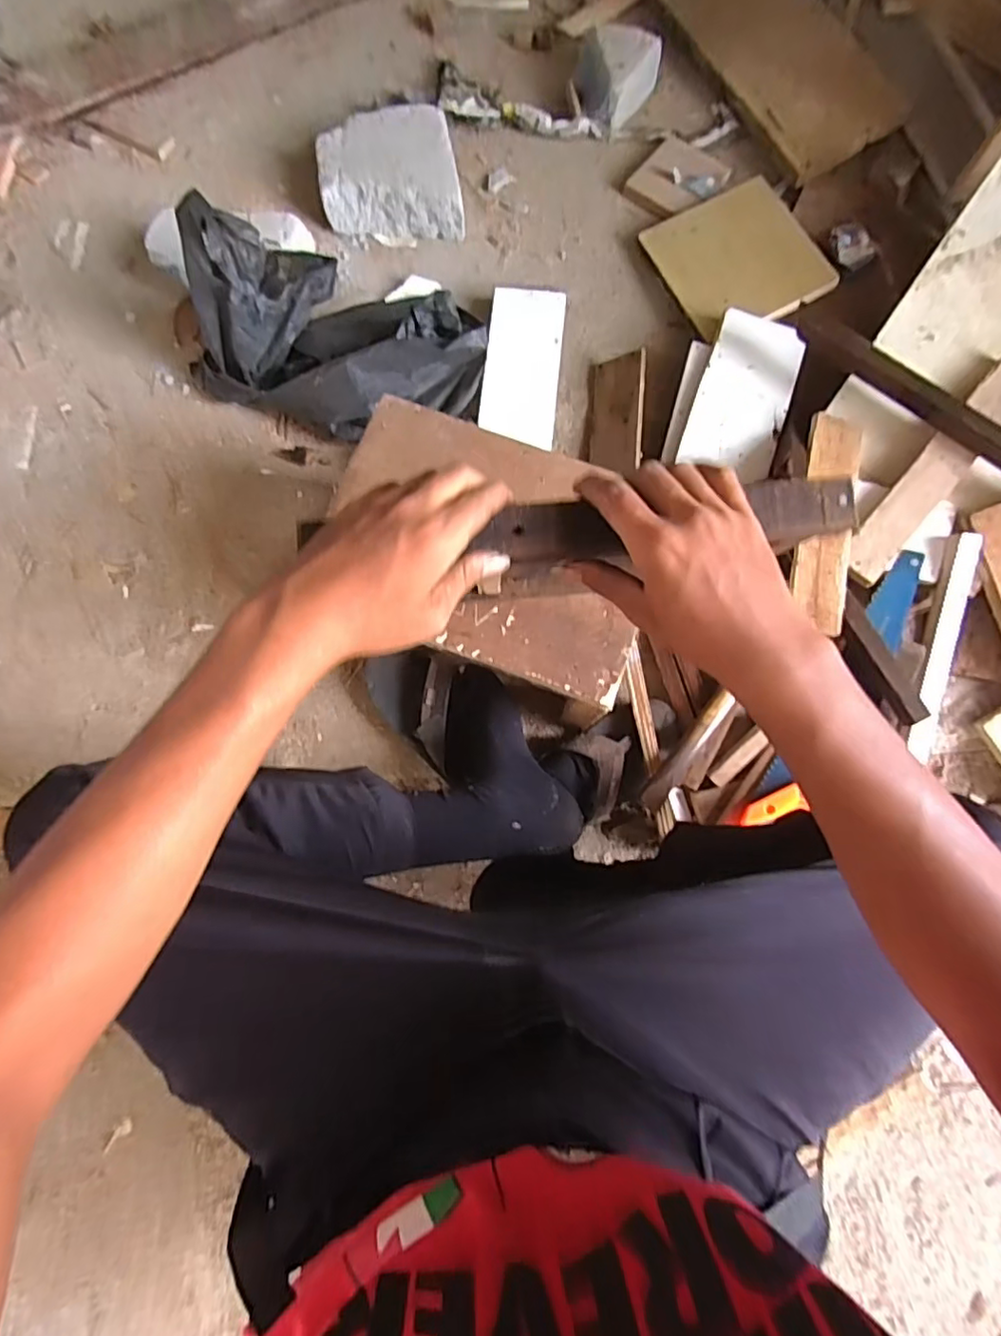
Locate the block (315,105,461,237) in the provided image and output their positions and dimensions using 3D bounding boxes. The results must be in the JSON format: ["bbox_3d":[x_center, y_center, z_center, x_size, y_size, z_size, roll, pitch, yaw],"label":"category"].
[{"bbox_3d":[-0.164,-0.737,0.898,0.200,0.065,0.186,-4,79,-1],"label":"block"}]

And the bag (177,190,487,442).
[{"bbox_3d":[-0.211,-0.423,0.760,0.374,0.198,0.176,20,77,4],"label":"bag"}]

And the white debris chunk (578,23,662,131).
[{"bbox_3d":[0.179,-0.914,0.932,0.115,0.088,0.113,0,77,0],"label":"white debris chunk"}]

